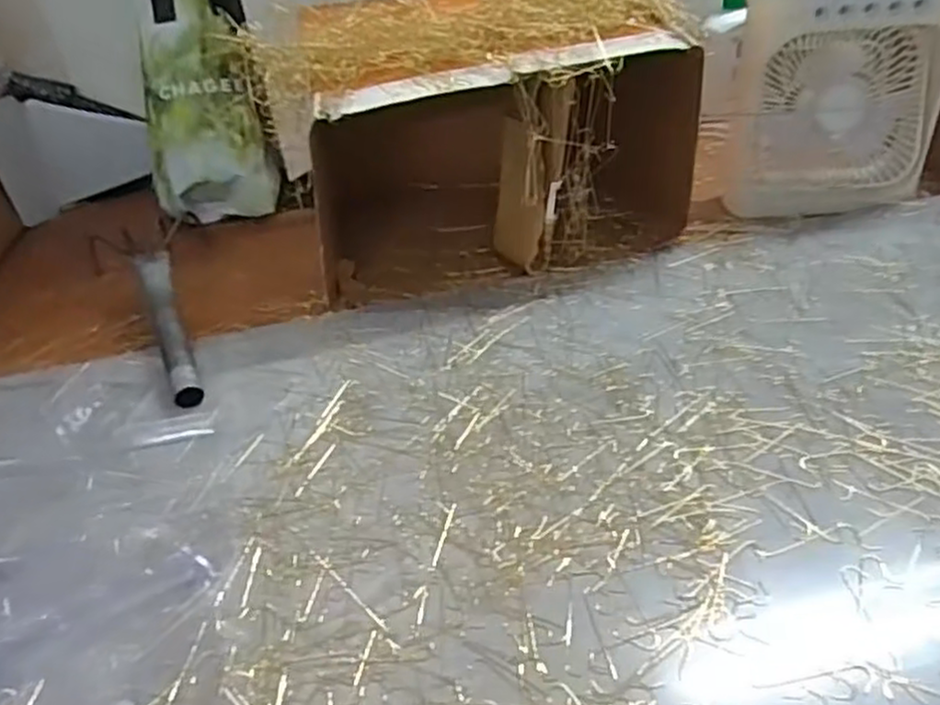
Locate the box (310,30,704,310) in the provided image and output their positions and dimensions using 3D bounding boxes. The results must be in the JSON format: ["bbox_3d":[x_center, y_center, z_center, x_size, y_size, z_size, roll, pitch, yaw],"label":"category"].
[{"bbox_3d":[0.024,-0.199,0.714,0.343,0.205,0.218,-9,38,-4],"label":"box"}]

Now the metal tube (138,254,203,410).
[{"bbox_3d":[-0.267,-0.028,0.652,0.026,0.033,0.214,-19,40,-17],"label":"metal tube"}]

